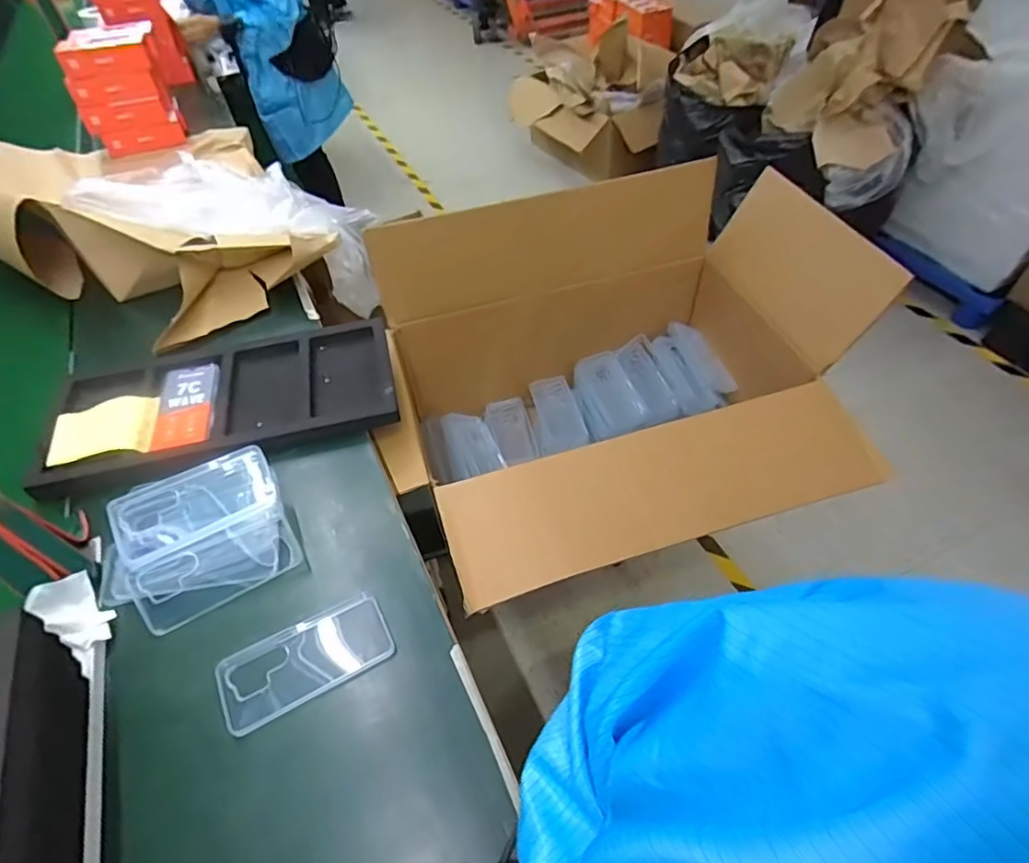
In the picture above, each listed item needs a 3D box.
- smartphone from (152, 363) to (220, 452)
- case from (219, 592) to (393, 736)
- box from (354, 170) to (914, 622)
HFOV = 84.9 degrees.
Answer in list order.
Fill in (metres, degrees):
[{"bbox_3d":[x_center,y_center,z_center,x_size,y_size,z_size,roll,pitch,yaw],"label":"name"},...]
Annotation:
[{"bbox_3d":[-0.471,-0.041,0.815,0.081,0.004,0.155,-11,52,-9],"label":"smartphone"},{"bbox_3d":[-0.223,0.242,0.604,0.174,0.008,0.084,-26,54,-17],"label":"case"},{"bbox_3d":[0.130,-0.129,1.003,0.708,0.503,0.744,-12,51,-7],"label":"box"}]

